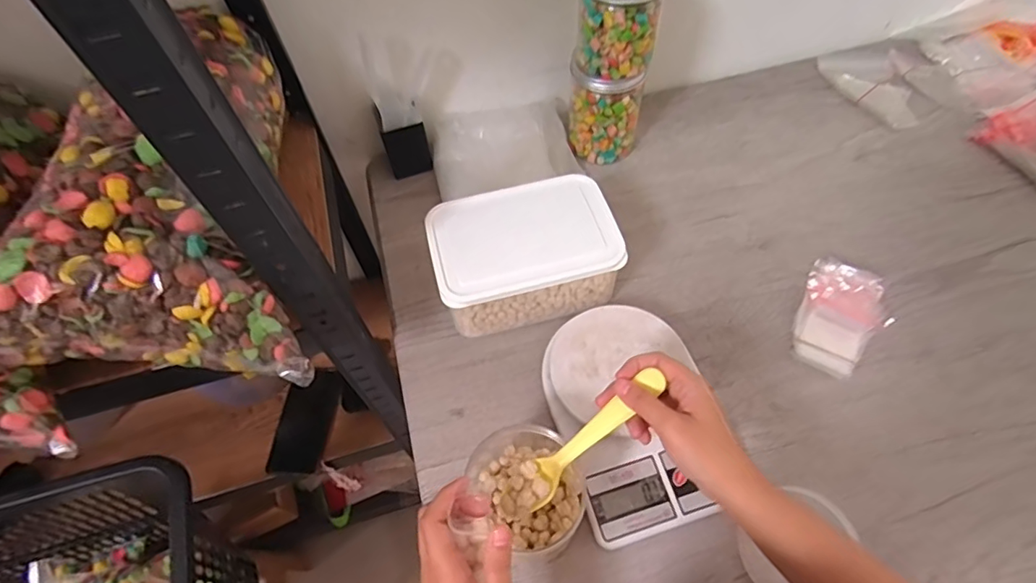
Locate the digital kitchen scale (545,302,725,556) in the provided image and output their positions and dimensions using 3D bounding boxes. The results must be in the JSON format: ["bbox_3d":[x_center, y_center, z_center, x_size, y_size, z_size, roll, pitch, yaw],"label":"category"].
[{"bbox_3d":[0.108,0.113,0.503,0.143,0.033,0.207,-17,59,-7],"label":"digital kitchen scale"}]

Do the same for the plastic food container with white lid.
[{"bbox_3d":[0.005,-0.038,0.562,0.185,0.092,0.125,-15,58,-6],"label":"plastic food container with white lid"}]

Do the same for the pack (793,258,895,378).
[{"bbox_3d":[0.333,0.021,0.550,0.084,0.045,0.125,32,65,21],"label":"pack"}]

